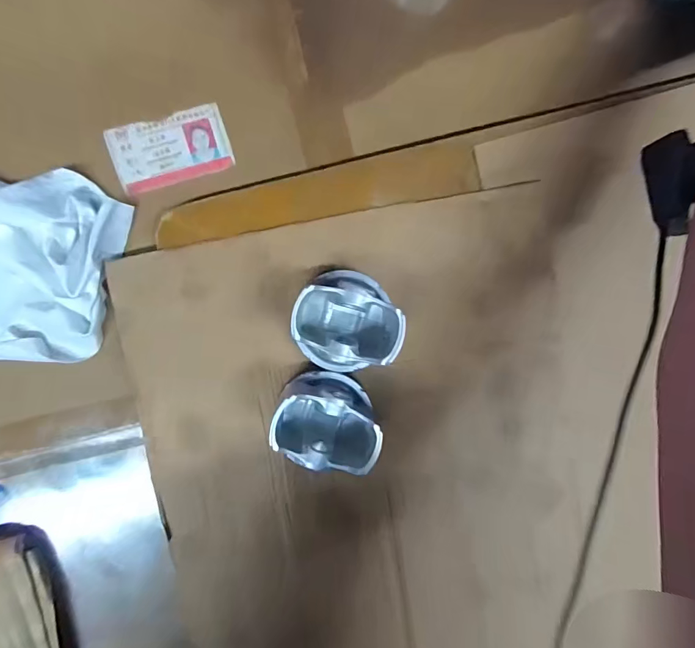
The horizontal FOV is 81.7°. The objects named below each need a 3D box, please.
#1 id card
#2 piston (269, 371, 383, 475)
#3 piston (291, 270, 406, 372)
[{"bbox_3d":[-0.144,-0.143,0.329,0.092,0.005,0.053,-20,97,-5],"label":"id card"},{"bbox_3d":[-0.018,0.074,0.314,0.077,0.056,0.065,5,94,-9],"label":"piston"},{"bbox_3d":[-0.002,-0.003,0.310,0.073,0.058,0.072,-1,95,-8],"label":"piston"}]

